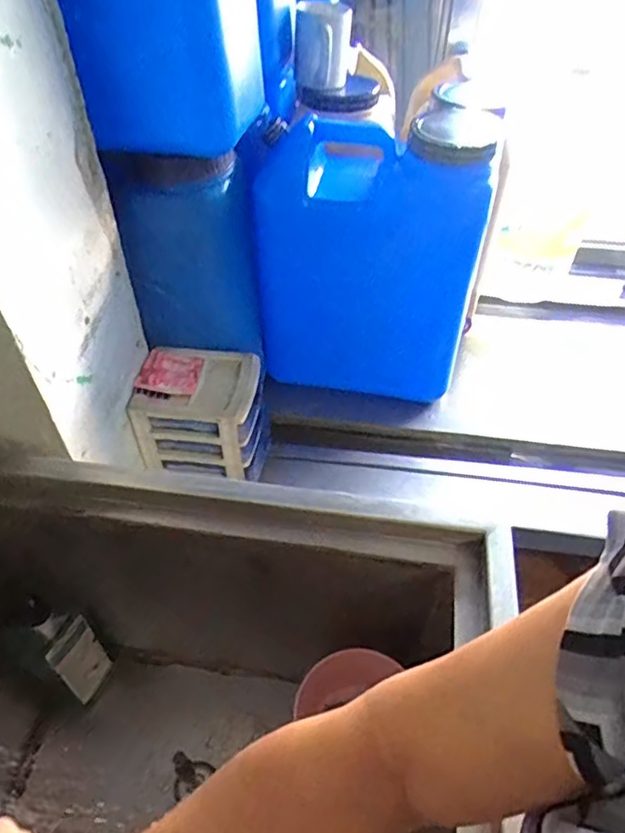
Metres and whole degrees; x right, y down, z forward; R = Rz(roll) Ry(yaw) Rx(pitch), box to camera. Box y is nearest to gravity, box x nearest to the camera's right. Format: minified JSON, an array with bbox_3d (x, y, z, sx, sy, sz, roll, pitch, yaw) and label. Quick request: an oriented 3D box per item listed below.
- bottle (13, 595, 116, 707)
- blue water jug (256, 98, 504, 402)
[{"bbox_3d":[-0.321,0.307,0.796,0.064,0.216,0.069,-33,54,-26],"label":"bottle"},{"bbox_3d":[0.090,-0.254,0.945,0.327,0.406,0.187,4,47,5],"label":"blue water jug"}]

